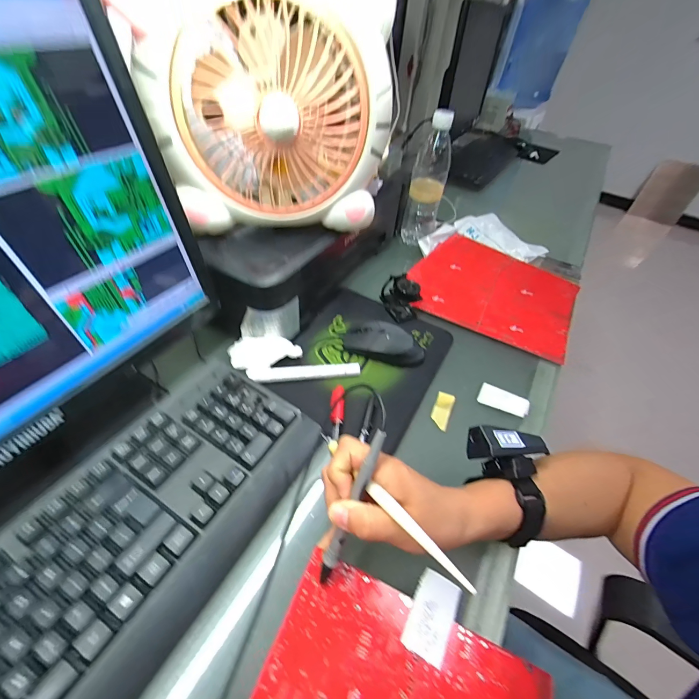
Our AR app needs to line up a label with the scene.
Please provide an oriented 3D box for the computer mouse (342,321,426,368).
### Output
[{"bbox_3d":[0.049,-0.008,0.466,0.112,0.037,0.056,21,49,13],"label":"computer mouse"}]

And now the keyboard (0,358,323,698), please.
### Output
[{"bbox_3d":[-0.199,0.177,0.252,0.156,0.037,0.418,27,50,18],"label":"keyboard"}]

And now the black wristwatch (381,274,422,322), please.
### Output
[{"bbox_3d":[0.082,-0.084,0.522,0.040,0.058,0.059,-21,53,-24],"label":"black wristwatch"}]

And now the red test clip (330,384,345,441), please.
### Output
[{"bbox_3d":[-0.014,0.072,0.385,0.016,0.007,0.068,4,47,-3],"label":"red test clip"}]

